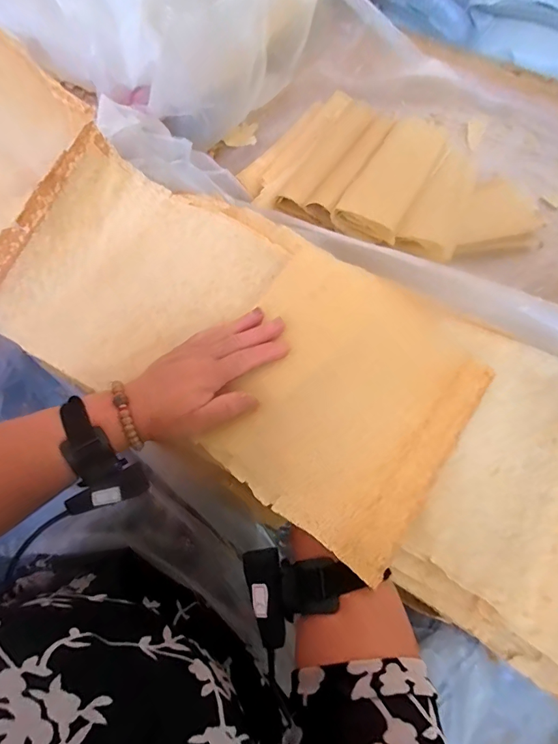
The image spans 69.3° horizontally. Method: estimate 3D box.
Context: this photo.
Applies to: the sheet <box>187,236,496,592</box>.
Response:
[{"bbox_3d":[0.060,0.009,0.387,0.241,0.068,0.259,34,73,13],"label":"sheet"}]

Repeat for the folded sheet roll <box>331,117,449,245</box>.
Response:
[{"bbox_3d":[0.186,-0.318,0.659,0.100,0.030,0.269,26,72,11],"label":"folded sheet roll"}]

